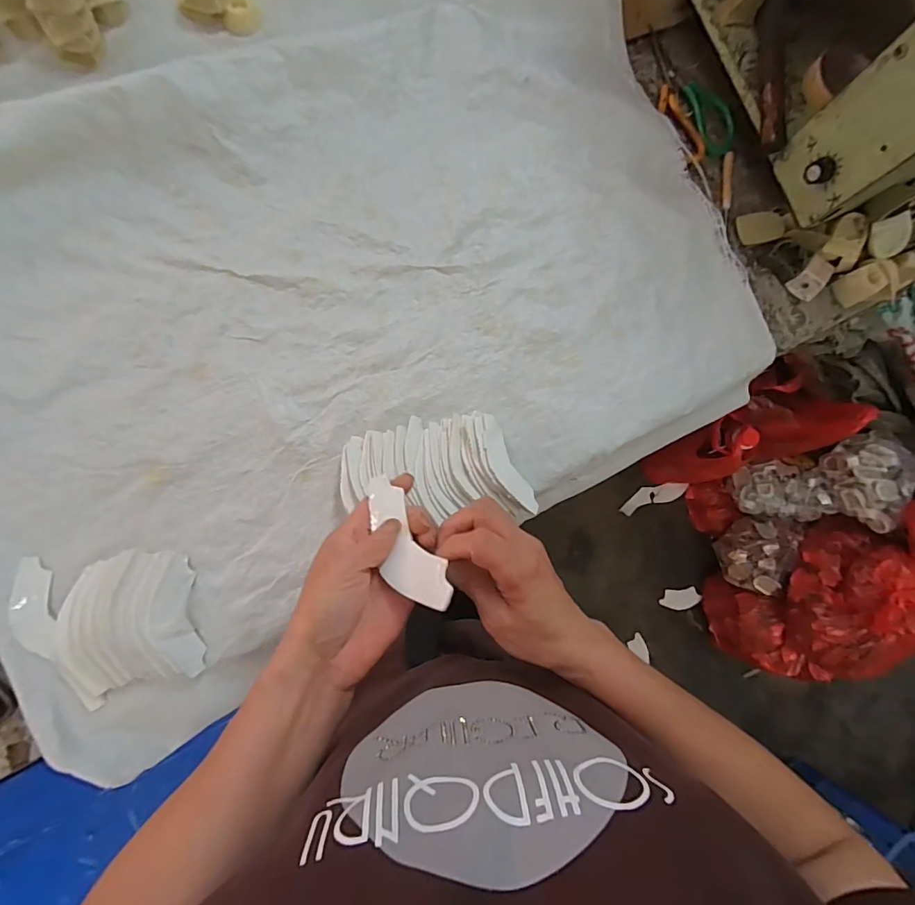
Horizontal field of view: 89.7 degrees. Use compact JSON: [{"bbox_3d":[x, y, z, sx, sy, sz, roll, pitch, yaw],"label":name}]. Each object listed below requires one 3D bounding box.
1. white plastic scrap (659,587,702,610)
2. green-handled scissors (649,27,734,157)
[{"bbox_3d":[0.627,0.413,1.293,0.112,0.007,0.058,-5,87,-3],"label":"white plastic scrap"},{"bbox_3d":[0.311,-0.479,0.606,0.056,0.013,0.186,-22,88,-9],"label":"green-handled scissors"}]

